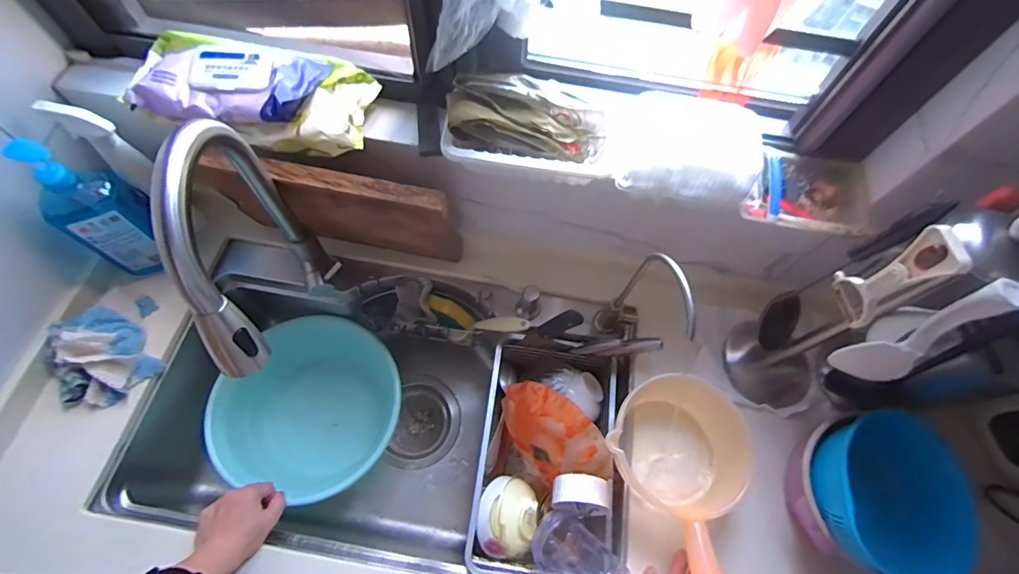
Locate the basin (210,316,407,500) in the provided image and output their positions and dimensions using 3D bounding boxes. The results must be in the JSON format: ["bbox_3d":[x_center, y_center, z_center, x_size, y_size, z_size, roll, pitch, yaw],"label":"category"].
[{"bbox_3d":[-0.364,0.219,0.842,0.320,0.117,0.311,1,65,-2],"label":"basin"}]

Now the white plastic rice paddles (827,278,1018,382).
[{"bbox_3d":[0.420,0.055,0.451,0.066,0.190,0.025,21,58,7],"label":"white plastic rice paddles"}]

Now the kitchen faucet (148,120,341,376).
[{"bbox_3d":[-0.293,-0.024,0.524,0.052,0.331,0.246,-5,66,-5],"label":"kitchen faucet"}]

